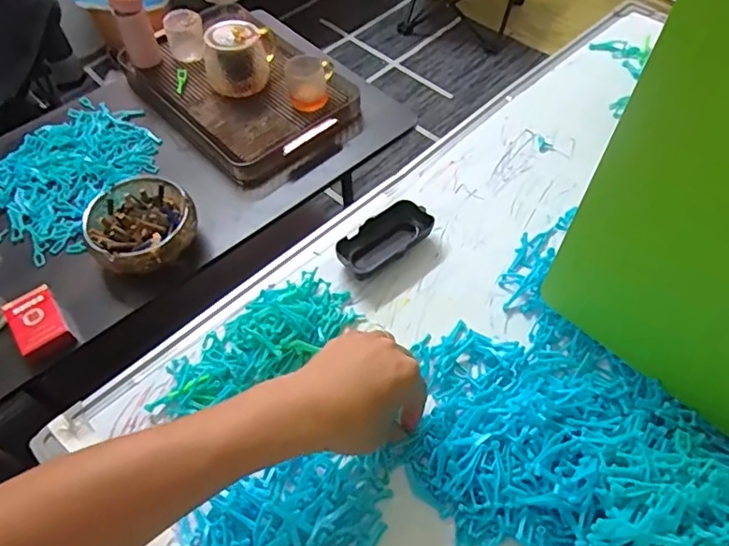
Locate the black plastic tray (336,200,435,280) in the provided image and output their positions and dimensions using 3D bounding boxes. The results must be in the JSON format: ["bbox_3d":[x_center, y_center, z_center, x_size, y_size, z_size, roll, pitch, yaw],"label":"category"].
[{"bbox_3d":[0.020,-0.036,0.602,0.106,0.026,0.050,-34,61,-19],"label":"black plastic tray"}]

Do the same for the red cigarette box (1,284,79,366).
[{"bbox_3d":[-0.399,0.064,0.689,0.056,0.023,0.097,-34,61,-19],"label":"red cigarette box"}]

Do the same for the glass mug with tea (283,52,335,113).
[{"bbox_3d":[-0.084,-0.295,0.875,0.074,0.059,0.059,-7,56,-3],"label":"glass mug with tea"}]

